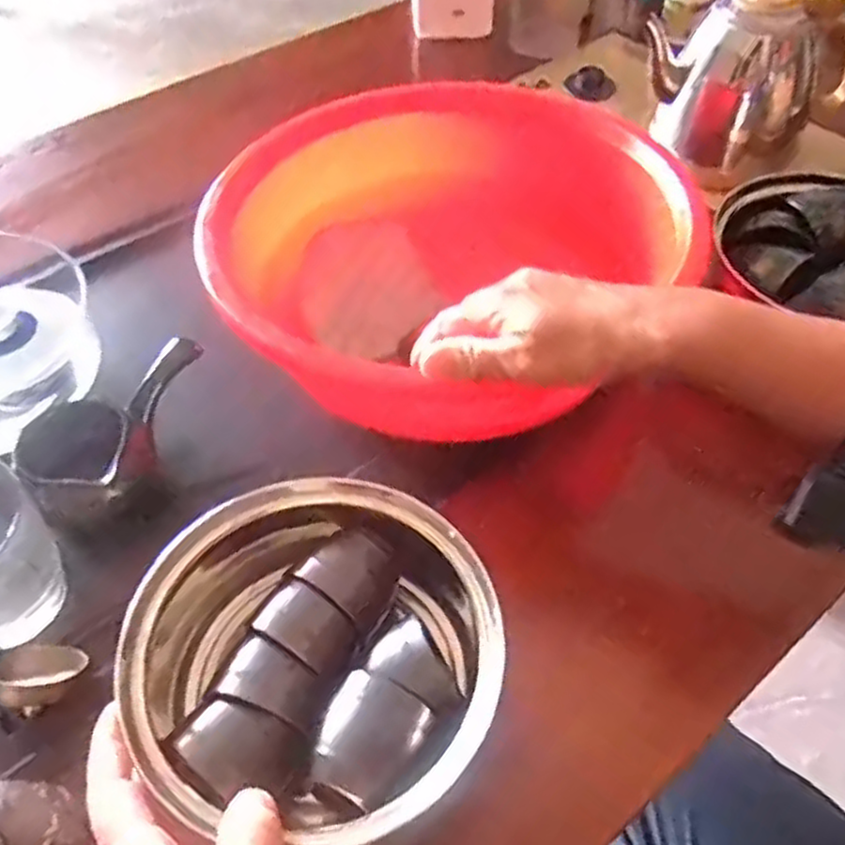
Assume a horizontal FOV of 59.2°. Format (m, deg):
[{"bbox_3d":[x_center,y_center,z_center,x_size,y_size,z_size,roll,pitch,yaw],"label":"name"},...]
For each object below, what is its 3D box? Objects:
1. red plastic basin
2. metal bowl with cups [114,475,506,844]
[{"bbox_3d":[0.001,-0.152,0.560,0.326,0.093,0.303,-2,52,3],"label":"red plastic basin"},{"bbox_3d":[-0.047,0.111,0.352,0.160,0.070,0.155,-2,52,3],"label":"metal bowl with cups"}]

